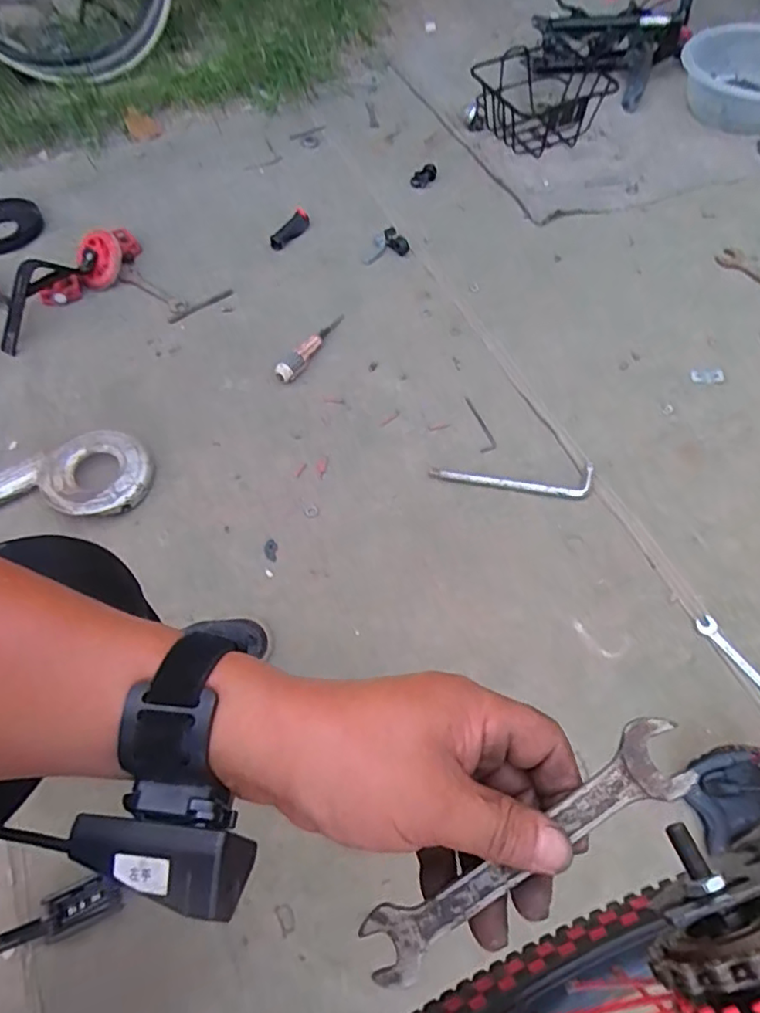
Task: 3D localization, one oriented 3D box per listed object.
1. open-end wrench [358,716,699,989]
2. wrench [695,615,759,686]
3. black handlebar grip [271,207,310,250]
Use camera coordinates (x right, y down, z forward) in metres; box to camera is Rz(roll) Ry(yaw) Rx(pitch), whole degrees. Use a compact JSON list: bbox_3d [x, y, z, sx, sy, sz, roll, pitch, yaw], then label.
[{"bbox_3d":[0.058,0.141,0.240,0.155,0.004,0.030,-36,65,4],"label":"open-end wrench"},{"bbox_3d":[0.474,0.207,0.765,0.026,0.012,0.145,-33,66,-12],"label":"wrench"},{"bbox_3d":[-0.181,-0.559,1.185,0.031,0.028,0.103,32,69,18],"label":"black handlebar grip"}]

